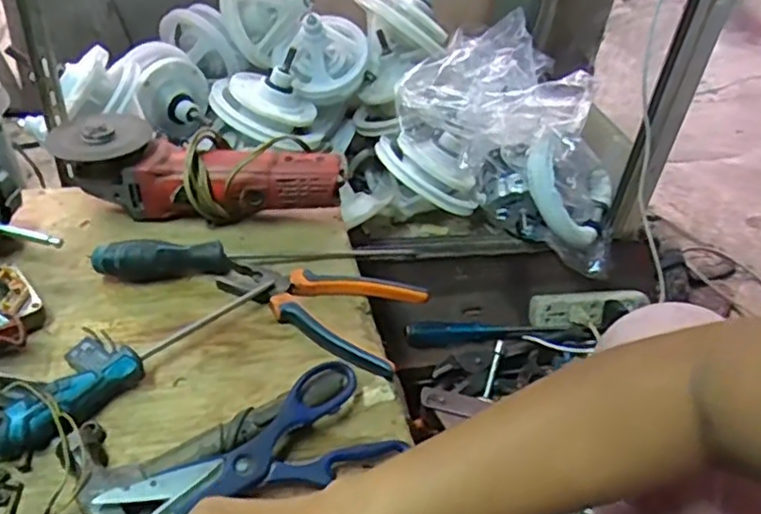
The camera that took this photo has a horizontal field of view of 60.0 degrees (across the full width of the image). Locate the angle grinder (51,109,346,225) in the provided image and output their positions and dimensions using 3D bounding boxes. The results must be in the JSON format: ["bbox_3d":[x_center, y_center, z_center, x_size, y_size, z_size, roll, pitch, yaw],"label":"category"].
[{"bbox_3d":[-0.185,-0.088,0.684,0.289,0.084,0.094,5,38,-3],"label":"angle grinder"}]

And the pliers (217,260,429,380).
[{"bbox_3d":[-0.054,0.037,0.604,0.183,0.019,0.103,21,40,17],"label":"pliers"}]

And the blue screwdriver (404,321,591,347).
[{"bbox_3d":[0.157,0.104,0.909,0.247,0.032,0.030,3,38,-5],"label":"blue screwdriver"}]

